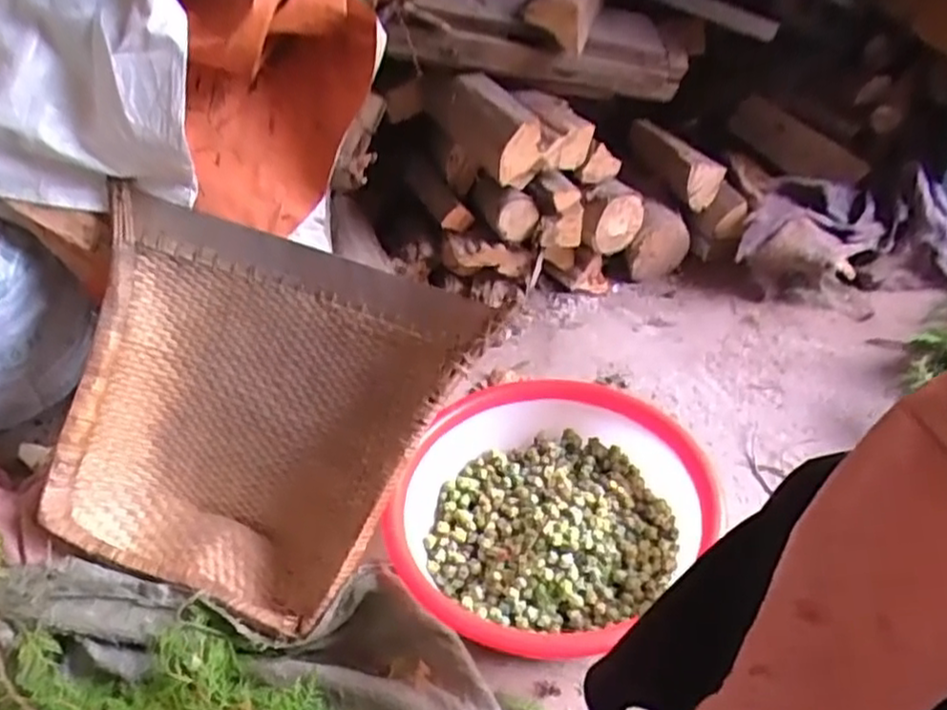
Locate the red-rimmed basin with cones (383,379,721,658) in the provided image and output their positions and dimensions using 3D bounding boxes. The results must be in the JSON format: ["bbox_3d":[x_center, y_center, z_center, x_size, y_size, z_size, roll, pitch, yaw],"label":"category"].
[{"bbox_3d":[0.072,0.179,0.817,0.323,0.132,0.347,-4,40,3],"label":"red-rimmed basin with cones"}]

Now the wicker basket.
[{"bbox_3d":[-0.267,0.065,0.846,0.449,0.411,0.139,19,2,5],"label":"wicker basket"}]

